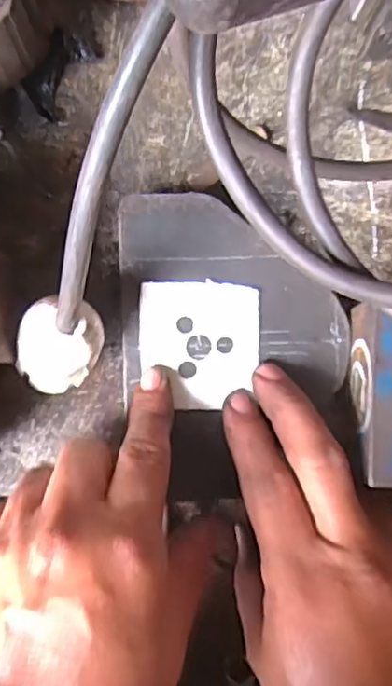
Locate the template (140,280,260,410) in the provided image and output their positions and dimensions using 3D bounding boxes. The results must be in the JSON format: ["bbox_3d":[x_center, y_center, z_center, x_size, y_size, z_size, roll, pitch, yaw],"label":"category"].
[{"bbox_3d":[0.002,0.001,0.310,0.054,0.004,0.058,1,91,-3],"label":"template"}]

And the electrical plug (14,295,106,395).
[{"bbox_3d":[-0.058,0.002,0.280,0.033,0.025,0.039,17,83,-1],"label":"electrical plug"}]

